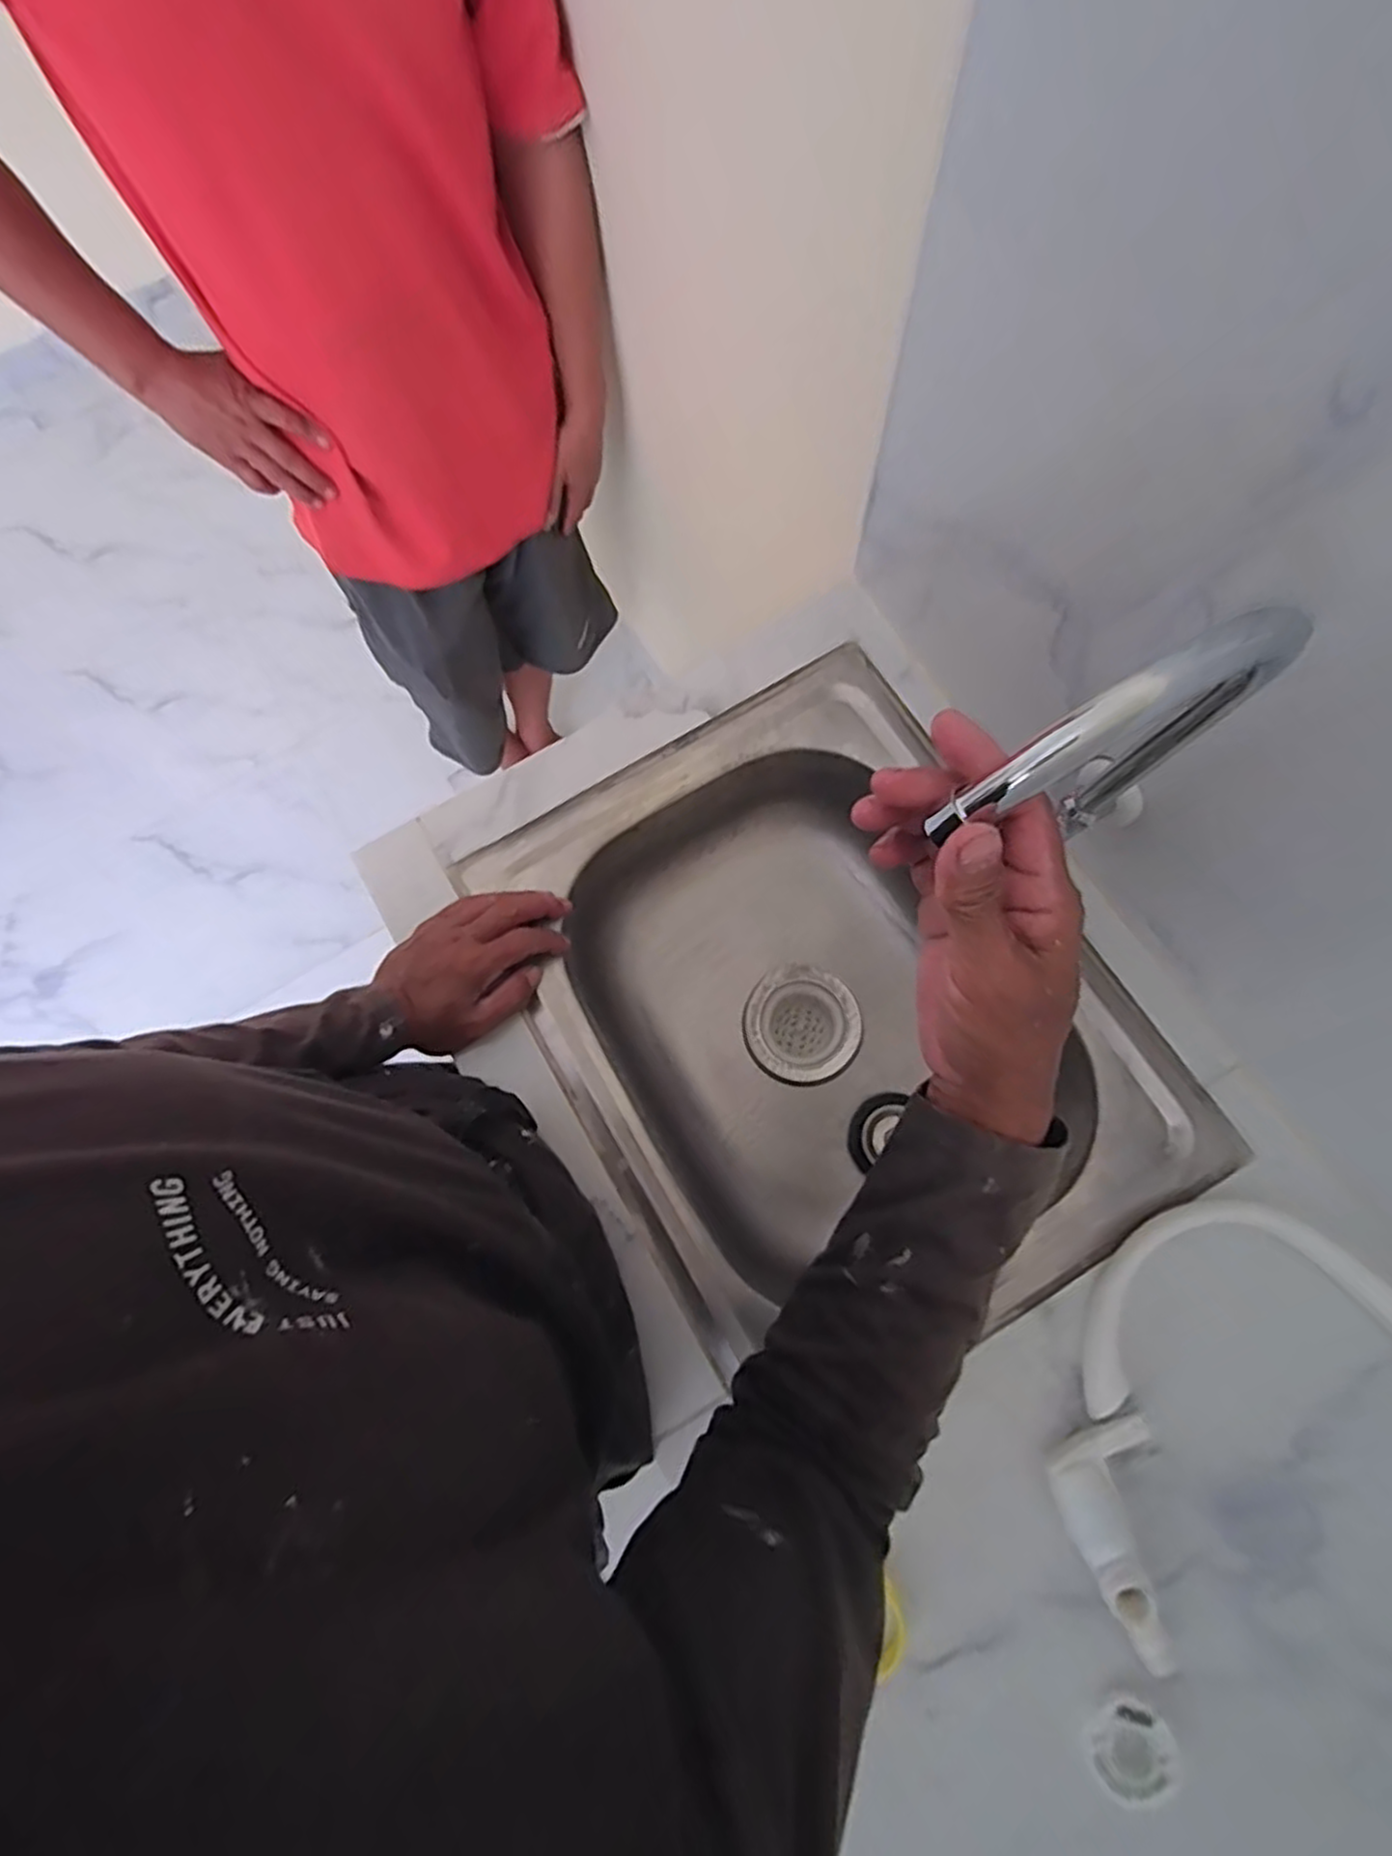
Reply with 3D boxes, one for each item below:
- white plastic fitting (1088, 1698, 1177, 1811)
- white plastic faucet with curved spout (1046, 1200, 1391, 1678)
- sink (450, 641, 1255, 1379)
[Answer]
[{"bbox_3d":[0.263,0.496,0.444,0.048,0.008,0.046,1,70,-2],"label":"white plastic fitting"},{"bbox_3d":[0.341,0.296,0.476,0.285,0.046,0.190,-31,74,-12],"label":"white plastic faucet with curved spout"},{"bbox_3d":[0.091,0.079,0.634,0.383,0.172,0.502,-29,74,-12],"label":"sink"}]

